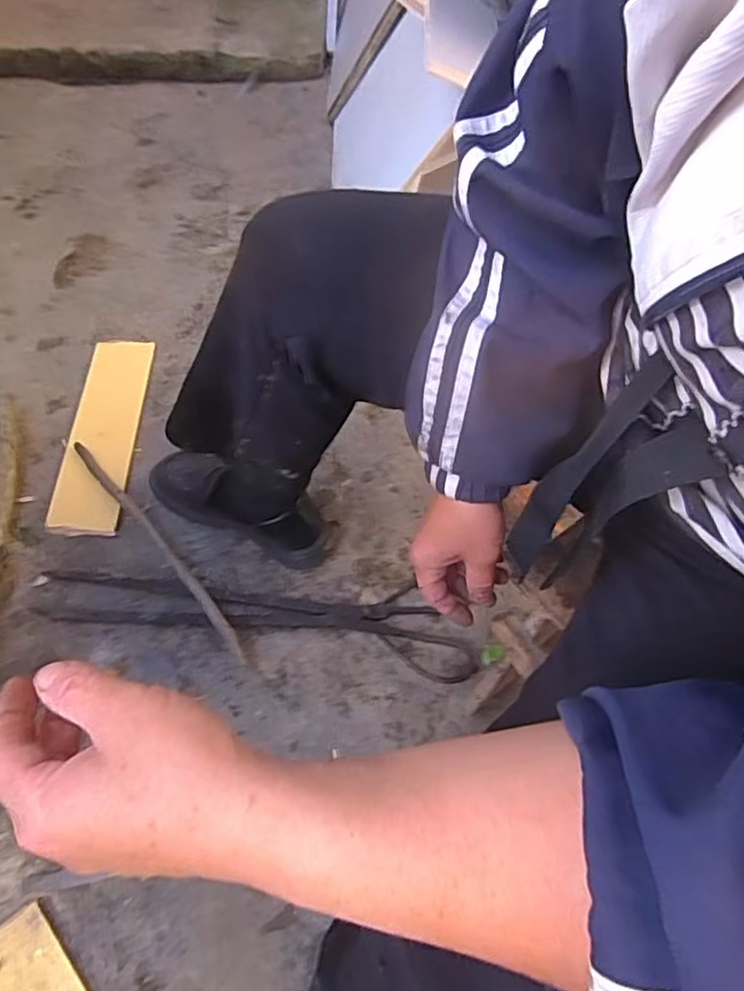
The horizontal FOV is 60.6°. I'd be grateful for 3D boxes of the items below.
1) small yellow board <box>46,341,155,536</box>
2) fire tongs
[{"bbox_3d":[-0.360,-0.093,0.863,0.081,0.020,0.326,0,57,-4],"label":"small yellow board"},{"bbox_3d":[-0.128,0.129,0.728,0.489,0.012,0.099,9,56,2],"label":"fire tongs"}]

